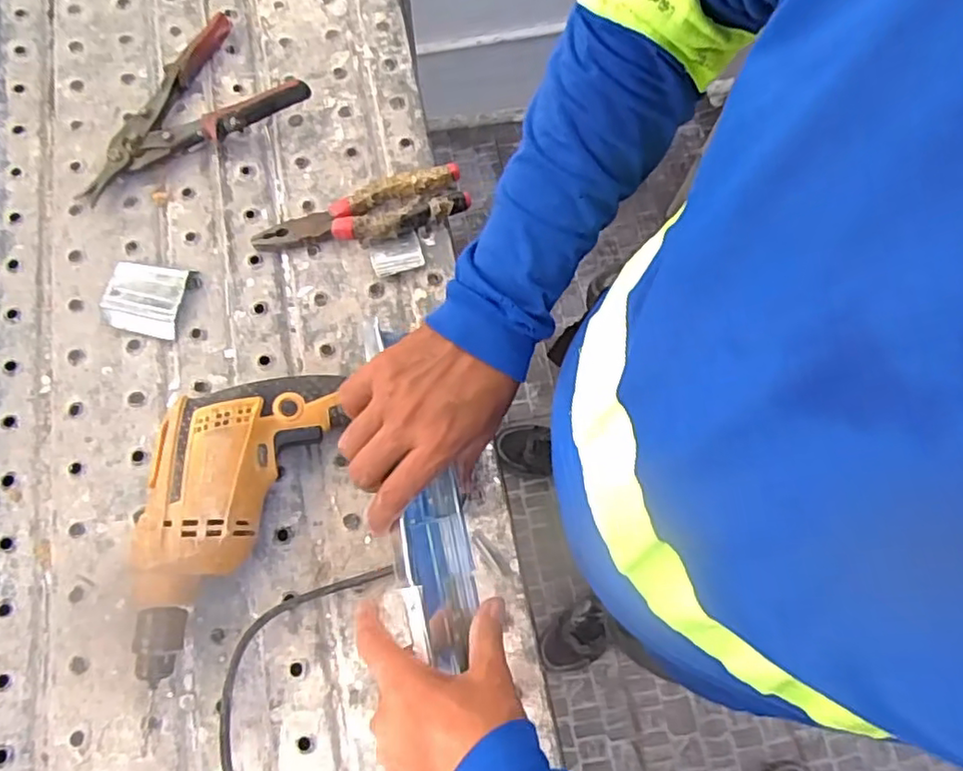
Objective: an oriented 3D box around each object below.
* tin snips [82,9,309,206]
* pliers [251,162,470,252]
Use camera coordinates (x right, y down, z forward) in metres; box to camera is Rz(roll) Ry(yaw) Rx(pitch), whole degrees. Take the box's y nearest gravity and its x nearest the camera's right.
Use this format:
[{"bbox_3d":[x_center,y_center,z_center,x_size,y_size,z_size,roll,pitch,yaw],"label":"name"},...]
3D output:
[{"bbox_3d":[-0.296,-0.276,0.604,0.223,0.034,0.129,-28,74,-9],"label":"tin snips"},{"bbox_3d":[-0.109,-0.155,0.571,0.189,0.026,0.049,-14,73,-5],"label":"pliers"}]

